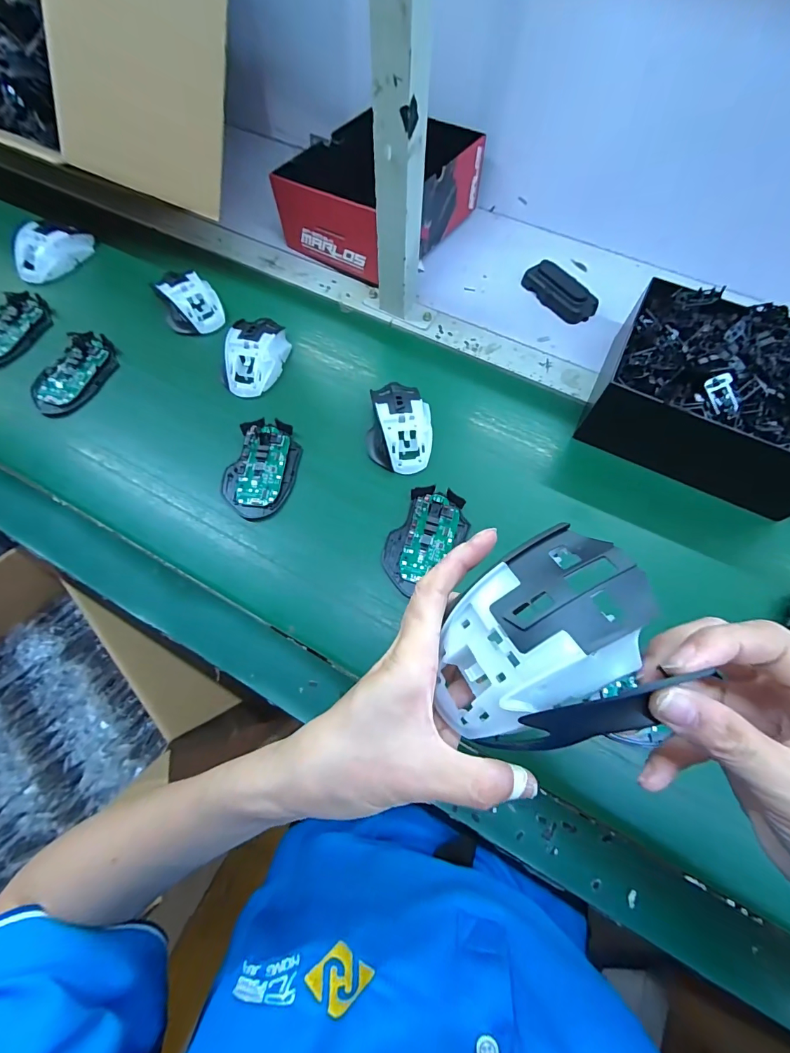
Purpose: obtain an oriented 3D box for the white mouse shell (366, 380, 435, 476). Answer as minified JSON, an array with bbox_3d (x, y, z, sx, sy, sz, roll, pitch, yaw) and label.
[{"bbox_3d":[0.008,-0.115,0.451,0.073,0.038,0.110,4,71,1],"label":"white mouse shell"}]

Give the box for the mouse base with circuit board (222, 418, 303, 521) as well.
[{"bbox_3d":[-0.144,-0.064,0.436,0.073,0.016,0.112,15,72,4],"label":"mouse base with circuit board"}]

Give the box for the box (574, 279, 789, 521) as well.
[{"bbox_3d":[0.349,-0.143,0.435,0.222,0.112,0.178,28,73,8],"label":"box"}]

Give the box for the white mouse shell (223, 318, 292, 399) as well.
[{"bbox_3d":[-0.168,-0.210,0.485,0.064,0.034,0.111,10,71,3],"label":"white mouse shell"}]

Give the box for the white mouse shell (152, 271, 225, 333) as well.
[{"bbox_3d":[-0.264,-0.289,0.512,0.068,0.032,0.079,-30,74,-10],"label":"white mouse shell"}]

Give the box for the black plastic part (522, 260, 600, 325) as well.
[{"bbox_3d":[0.226,-0.323,0.550,0.049,0.022,0.107,-33,75,-11],"label":"black plastic part"}]

